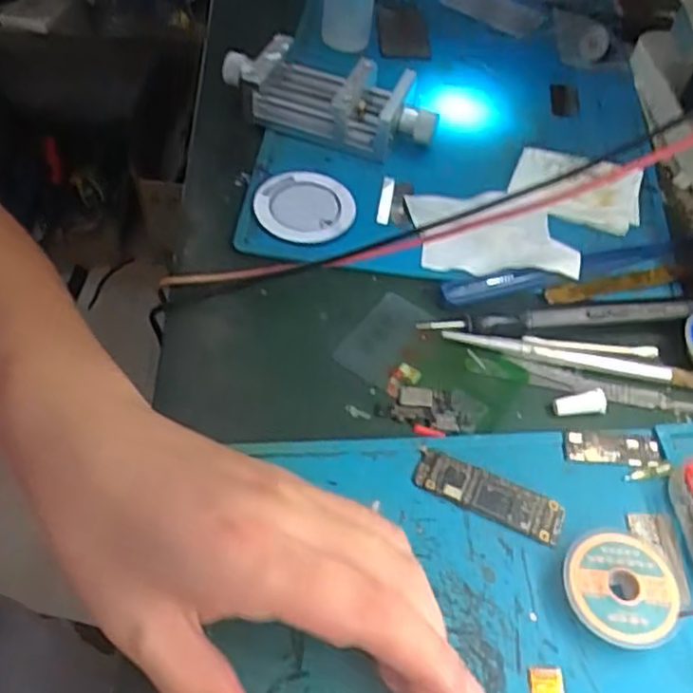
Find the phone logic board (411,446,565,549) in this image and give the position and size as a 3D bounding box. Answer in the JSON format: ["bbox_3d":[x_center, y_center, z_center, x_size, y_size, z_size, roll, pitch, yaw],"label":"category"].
[{"bbox_3d":[0.060,0.063,0.297,0.065,0.006,0.021,20,54,12],"label":"phone logic board"}]

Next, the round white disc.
[{"bbox_3d":[-0.024,-0.080,0.401,0.057,0.011,0.050,-2,53,-5],"label":"round white disc"}]

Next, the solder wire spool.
[{"bbox_3d":[0.106,0.095,0.271,0.042,0.012,0.041,2,53,-2],"label":"solder wire spool"}]

